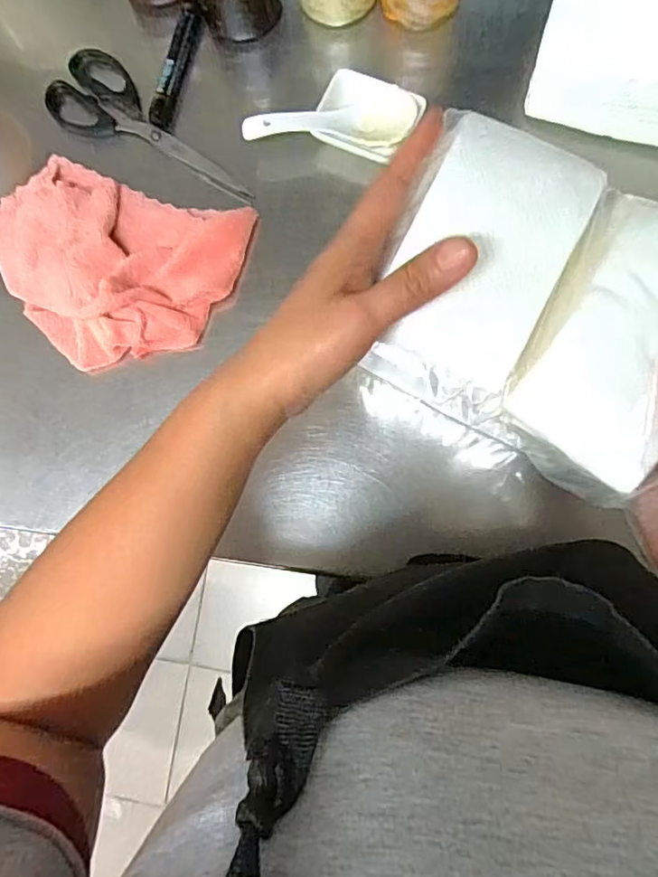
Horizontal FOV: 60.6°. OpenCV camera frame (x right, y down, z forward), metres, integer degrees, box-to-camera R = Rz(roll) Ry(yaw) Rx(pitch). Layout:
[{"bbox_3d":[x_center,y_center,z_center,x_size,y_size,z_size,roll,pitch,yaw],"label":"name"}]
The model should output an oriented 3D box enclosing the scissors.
[{"bbox_3d":[-0.144,-0.267,0.478,0.202,0.018,0.064,27,86,7],"label":"scissors"}]

